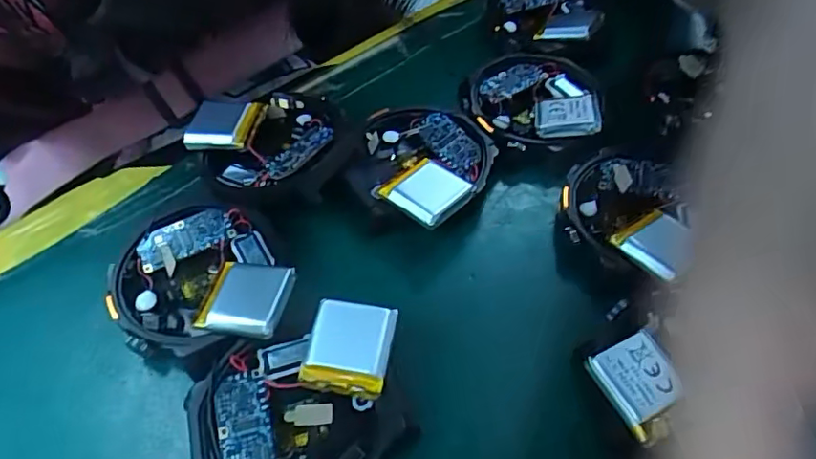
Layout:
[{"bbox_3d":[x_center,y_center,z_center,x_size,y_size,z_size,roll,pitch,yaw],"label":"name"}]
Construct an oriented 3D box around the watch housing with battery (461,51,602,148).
[{"bbox_3d":[0.046,-0.048,0.211,0.048,0.015,0.048,0,53,0],"label":"watch housing with battery"}]

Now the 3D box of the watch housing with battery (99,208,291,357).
[{"bbox_3d":[-0.059,0.014,0.161,0.045,0.010,0.054,-29,59,-20],"label":"watch housing with battery"}]

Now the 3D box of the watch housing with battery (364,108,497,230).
[{"bbox_3d":[0.003,-0.021,0.191,0.045,0.016,0.050,15,55,11],"label":"watch housing with battery"}]

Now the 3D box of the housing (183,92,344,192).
[{"bbox_3d":[-0.046,-0.028,0.192,0.049,0.011,0.042,-12,54,-9],"label":"housing"}]

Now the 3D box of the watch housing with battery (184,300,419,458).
[{"bbox_3d":[-0.027,0.045,0.141,0.052,0.013,0.046,-13,55,-9],"label":"watch housing with battery"}]

